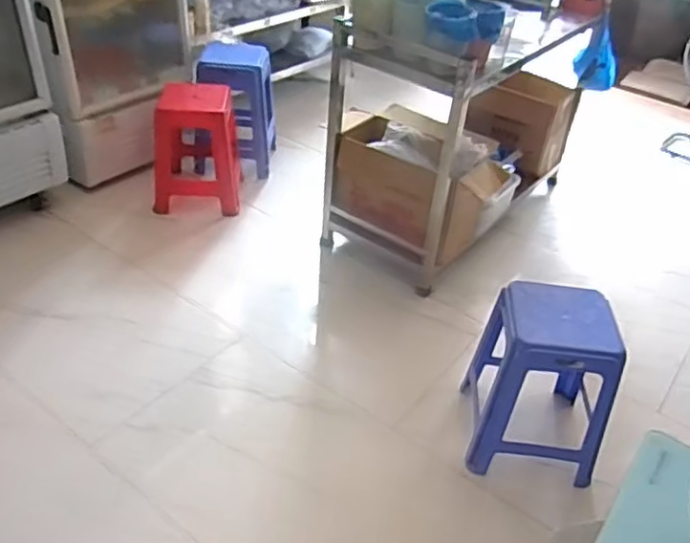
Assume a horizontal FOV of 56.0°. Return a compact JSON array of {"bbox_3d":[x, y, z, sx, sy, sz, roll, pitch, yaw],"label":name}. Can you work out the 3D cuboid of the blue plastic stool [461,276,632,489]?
[{"bbox_3d":[0.511,0.280,1.709,0.310,0.392,0.325,5,37,1],"label":"blue plastic stool"}]

